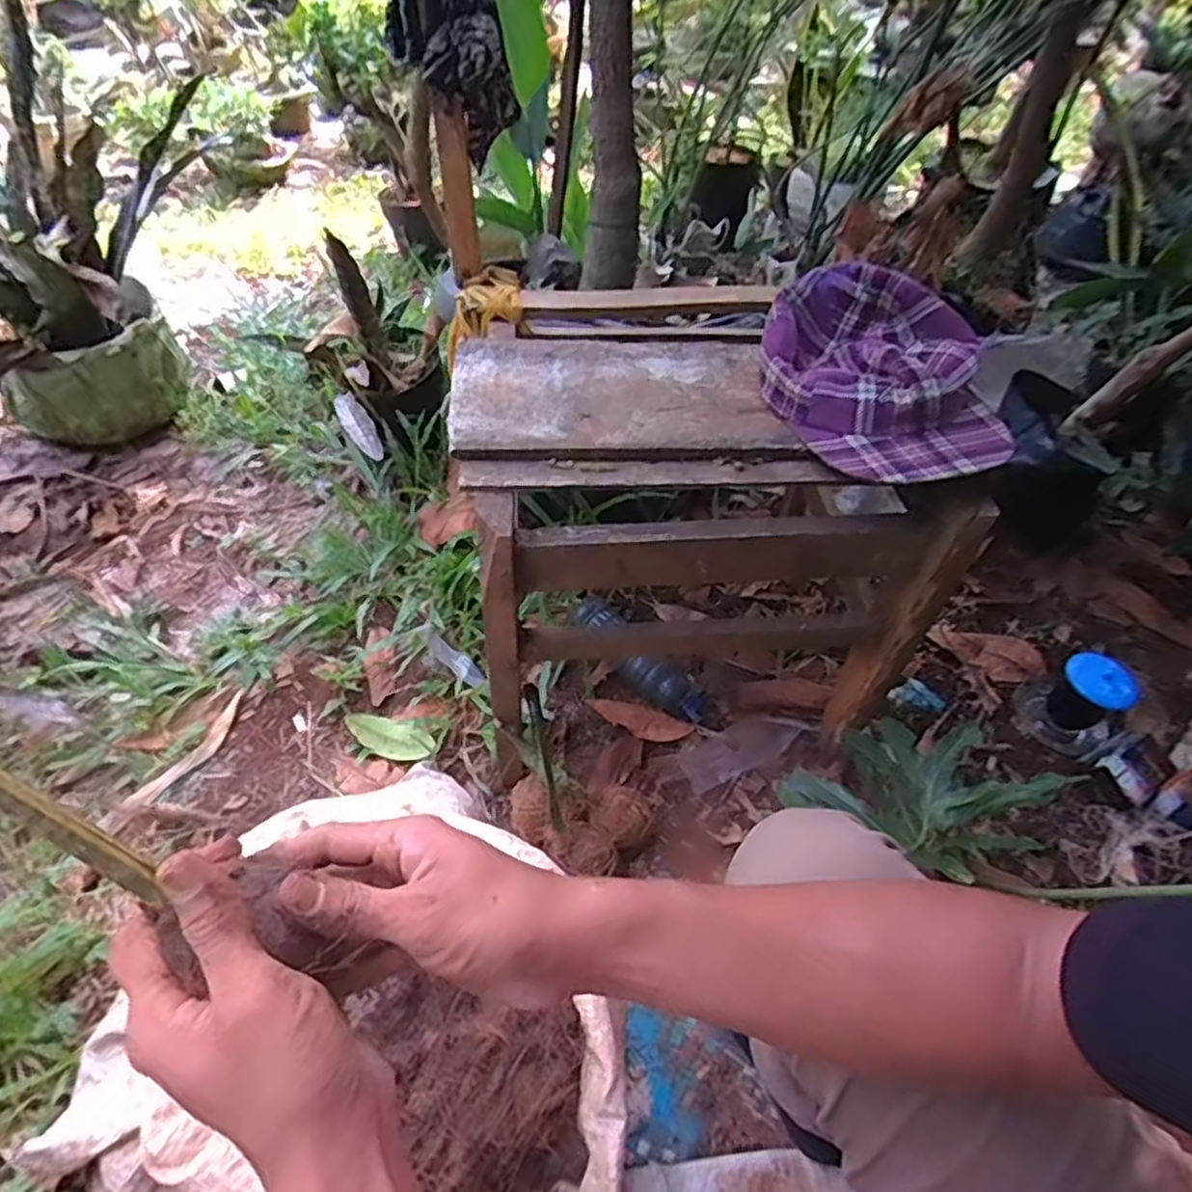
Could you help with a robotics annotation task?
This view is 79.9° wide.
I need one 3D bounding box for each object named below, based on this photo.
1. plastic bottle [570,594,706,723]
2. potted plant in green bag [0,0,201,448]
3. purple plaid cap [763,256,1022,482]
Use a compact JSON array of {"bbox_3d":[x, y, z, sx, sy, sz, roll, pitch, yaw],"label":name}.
[{"bbox_3d":[0.062,0.087,0.966,0.222,0.053,0.063,44,60,13],"label":"plastic bottle"},{"bbox_3d":[-0.945,-0.559,1.160,0.418,0.536,0.533,33,55,24],"label":"potted plant in green bag"},{"bbox_3d":[0.255,-0.207,0.640,0.197,0.063,0.244,-1,49,-3],"label":"purple plaid cap"}]

